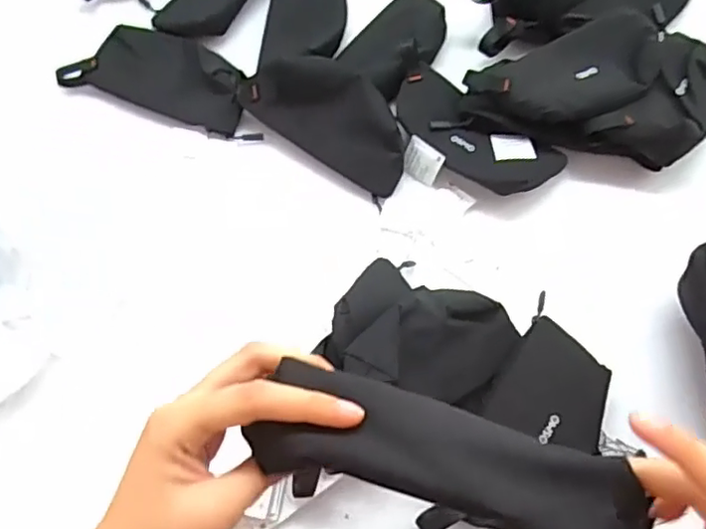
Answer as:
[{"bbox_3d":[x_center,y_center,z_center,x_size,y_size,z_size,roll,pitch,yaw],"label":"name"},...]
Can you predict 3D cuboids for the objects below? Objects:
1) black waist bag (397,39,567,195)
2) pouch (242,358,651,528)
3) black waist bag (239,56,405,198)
[{"bbox_3d":[0.118,-0.143,0.644,0.202,0.039,0.091,41,75,16],"label":"black waist bag"},{"bbox_3d":[0.041,0.084,0.262,0.168,0.023,0.045,15,70,8],"label":"pouch"},{"bbox_3d":[-0.025,-0.165,0.662,0.203,0.026,0.100,33,97,9],"label":"black waist bag"}]

